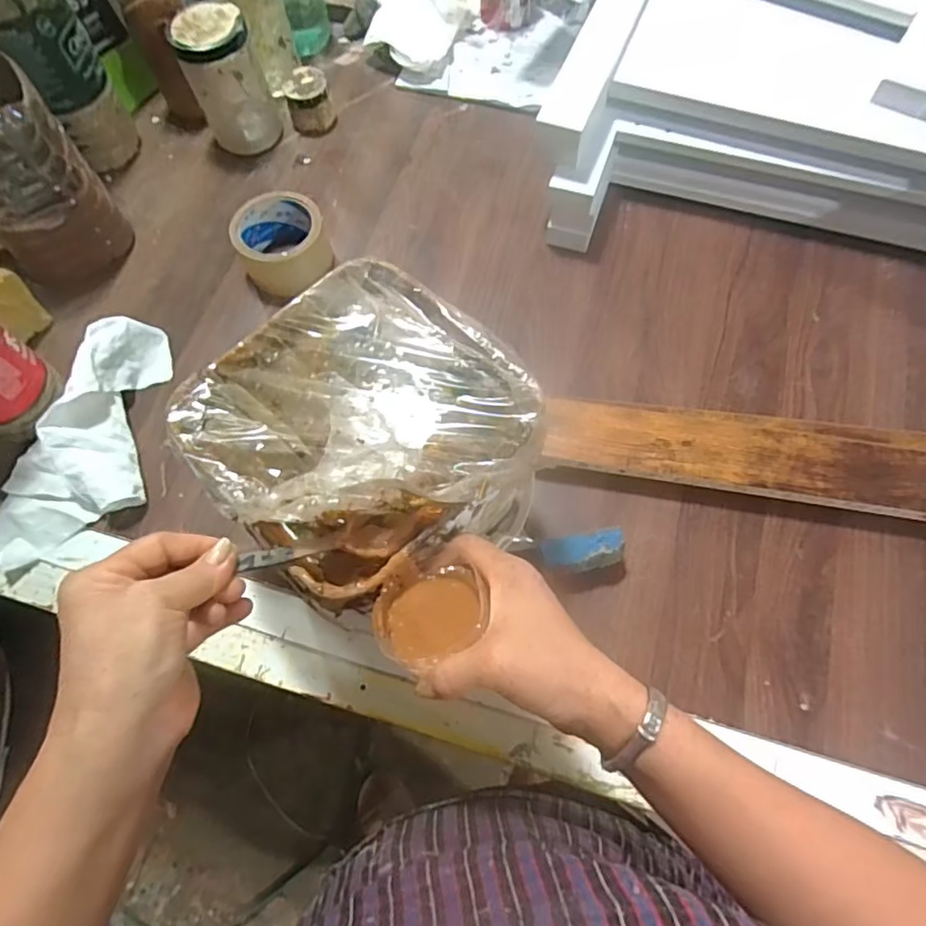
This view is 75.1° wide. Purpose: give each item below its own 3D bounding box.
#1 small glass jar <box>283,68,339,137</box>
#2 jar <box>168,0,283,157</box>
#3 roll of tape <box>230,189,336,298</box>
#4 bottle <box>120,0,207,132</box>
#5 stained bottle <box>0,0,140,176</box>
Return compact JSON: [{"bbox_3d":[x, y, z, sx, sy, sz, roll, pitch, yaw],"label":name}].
[{"bbox_3d":[-0.188,-0.445,0.744,0.053,0.054,0.052,-1,66,1],"label":"small glass jar"},{"bbox_3d":[-0.273,-0.443,0.701,0.089,0.134,0.066,-8,66,-2],"label":"jar"},{"bbox_3d":[-0.197,-0.240,0.650,0.090,0.053,0.089,-1,66,1],"label":"roll of tape"},{"bbox_3d":[-0.346,-0.481,0.687,0.061,0.188,0.074,0,66,1],"label":"bottle"},{"bbox_3d":[-0.444,-0.432,0.647,0.089,0.218,0.105,17,68,9],"label":"stained bottle"}]

